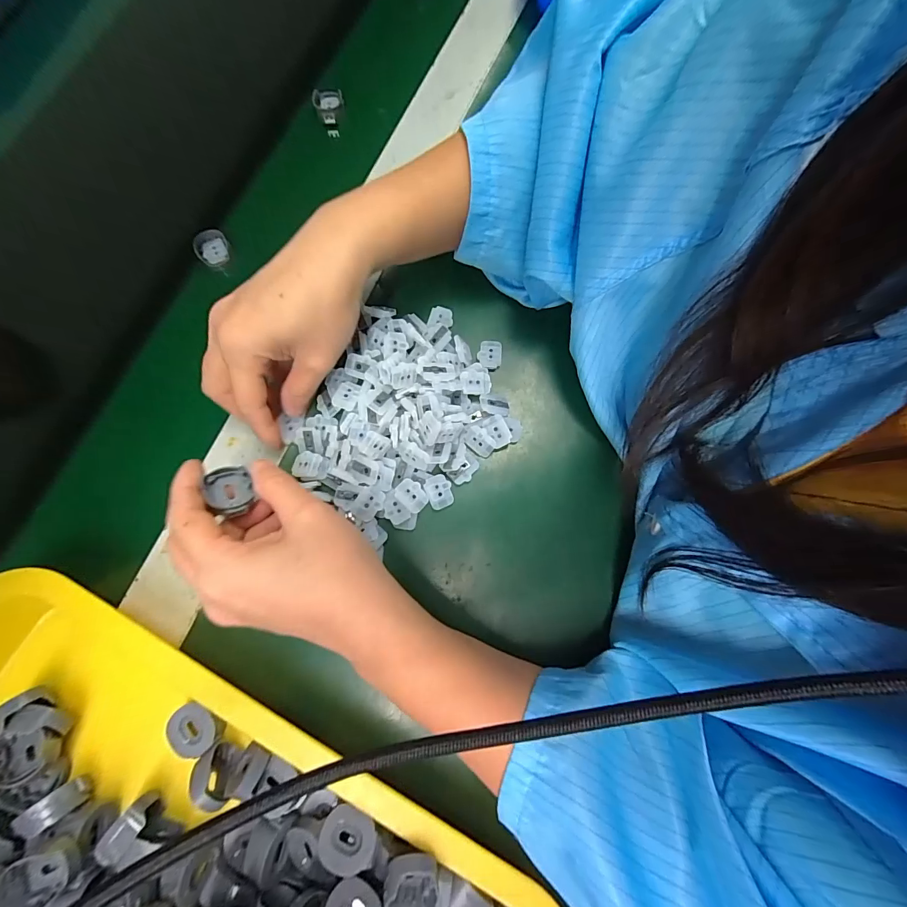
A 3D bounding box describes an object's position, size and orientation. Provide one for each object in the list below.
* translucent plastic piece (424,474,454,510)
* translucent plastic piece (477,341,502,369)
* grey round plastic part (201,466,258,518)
[{"bbox_3d":[-0.009,0.025,0.261,0.017,0.005,0.022,-25,79,-5],"label":"translucent plastic piece"},{"bbox_3d":[0.026,-0.072,0.285,0.017,0.005,0.019,3,78,1],"label":"translucent plastic piece"},{"bbox_3d":[-0.128,0.022,0.225,0.021,0.011,0.028,-15,86,-26],"label":"grey round plastic part"}]

